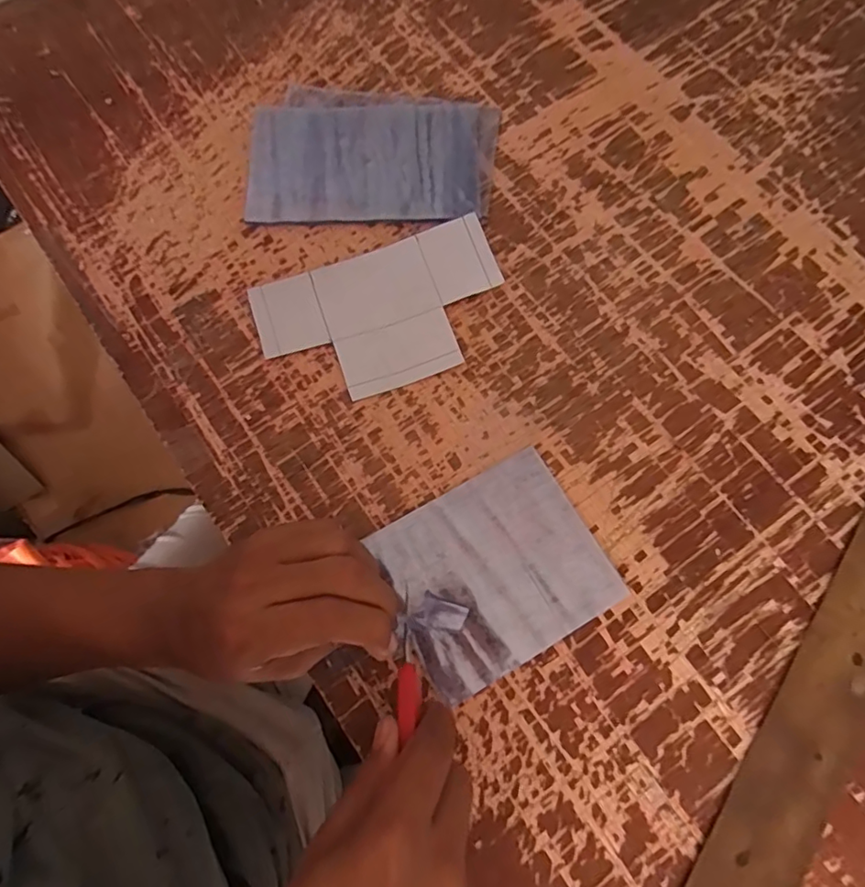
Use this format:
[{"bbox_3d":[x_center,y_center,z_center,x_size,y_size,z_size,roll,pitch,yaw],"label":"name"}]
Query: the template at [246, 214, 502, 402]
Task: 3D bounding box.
[{"bbox_3d":[-0.033,-0.090,0.375,0.166,0.016,0.105,-19,73,-7],"label":"template"}]

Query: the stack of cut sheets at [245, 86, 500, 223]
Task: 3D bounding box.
[{"bbox_3d":[-0.045,-0.220,0.416,0.180,0.009,0.123,1,71,-1],"label":"stack of cut sheets"}]

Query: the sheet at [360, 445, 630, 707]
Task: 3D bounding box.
[{"bbox_3d":[0.036,0.074,0.327,0.122,0.004,0.105,-28,74,-10],"label":"sheet"}]

